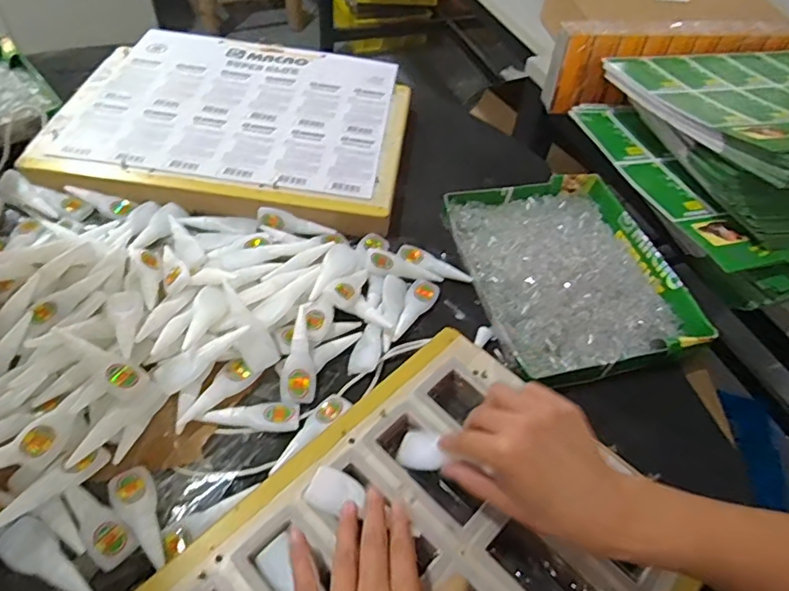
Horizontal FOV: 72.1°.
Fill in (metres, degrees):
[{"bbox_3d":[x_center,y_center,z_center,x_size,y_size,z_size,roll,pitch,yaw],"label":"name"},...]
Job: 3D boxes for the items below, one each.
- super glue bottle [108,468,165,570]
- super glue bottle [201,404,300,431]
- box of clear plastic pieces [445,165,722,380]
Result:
[{"bbox_3d":[-0.189,0.165,0.404,0.030,0.008,0.081,-25,58,-24],"label":"super glue bottle"},{"bbox_3d":[-0.122,0.108,0.468,0.078,0.011,0.025,-3,52,-9],"label":"super glue bottle"},{"bbox_3d":[0.192,-0.030,0.604,0.217,0.033,0.258,-10,53,-14],"label":"box of clear plastic pieces"}]

